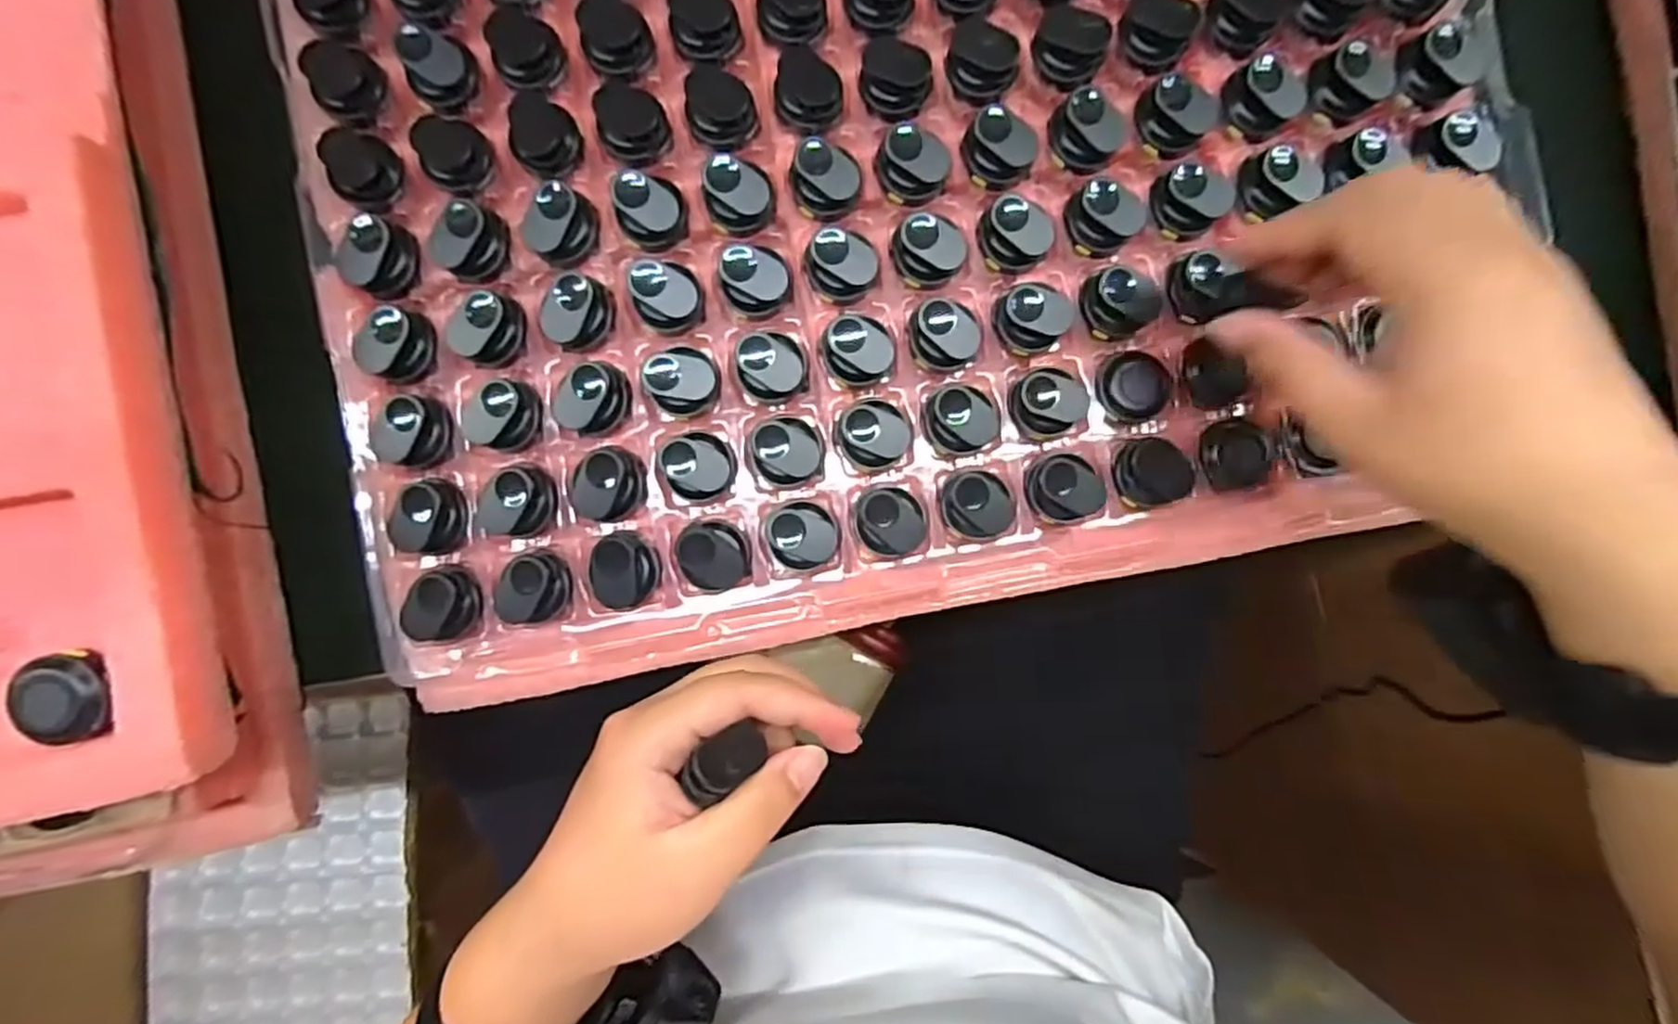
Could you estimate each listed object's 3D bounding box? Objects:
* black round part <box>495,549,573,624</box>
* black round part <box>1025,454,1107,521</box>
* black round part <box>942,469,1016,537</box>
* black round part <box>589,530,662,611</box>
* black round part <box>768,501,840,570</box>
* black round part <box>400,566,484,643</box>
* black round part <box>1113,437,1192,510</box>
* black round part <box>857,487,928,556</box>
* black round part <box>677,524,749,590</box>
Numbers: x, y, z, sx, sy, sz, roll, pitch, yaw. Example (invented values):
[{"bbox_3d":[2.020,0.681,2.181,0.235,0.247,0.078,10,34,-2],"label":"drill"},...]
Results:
[{"bbox_3d":[-0.123,0.030,0.291,0.025,0.015,0.029,16,86,0],"label":"black round part"},{"bbox_3d":[0.095,-0.010,0.296,0.031,0.012,0.027,-5,87,-1],"label":"black round part"},{"bbox_3d":[0.059,-0.004,0.296,0.030,0.013,0.026,-3,87,-1],"label":"black round part"},{"bbox_3d":[-0.087,0.023,0.292,0.026,0.016,0.030,4,87,-1],"label":"black round part"},{"bbox_3d":[-0.014,0.009,0.293,0.028,0.012,0.026,-3,87,-1],"label":"black round part"},{"bbox_3d":[-0.160,0.038,0.291,0.025,0.012,0.031,27,86,1],"label":"black round part"},{"bbox_3d":[0.132,-0.017,0.301,0.030,0.009,0.028,0,87,-1],"label":"black round part"},{"bbox_3d":[0.022,0.004,0.294,0.028,0.012,0.028,0,87,-1],"label":"black round part"},{"bbox_3d":[-0.051,0.018,0.291,0.028,0.019,0.026,0,87,-1],"label":"black round part"}]

